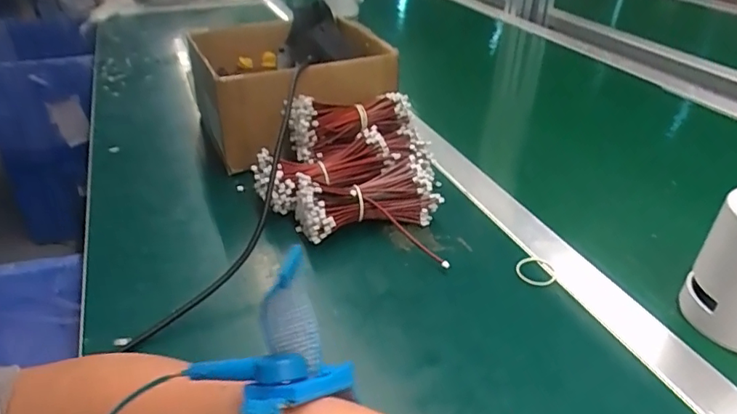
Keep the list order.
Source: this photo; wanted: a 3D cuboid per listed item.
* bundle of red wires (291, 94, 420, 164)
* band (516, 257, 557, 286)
[{"bbox_3d":[-0.013,-0.086,0.551,0.131,0.054,0.060,-15,39,-21],"label":"bundle of red wires"},{"bbox_3d":[0.139,0.053,0.446,0.032,0.005,0.034,9,34,14],"label":"band"}]

